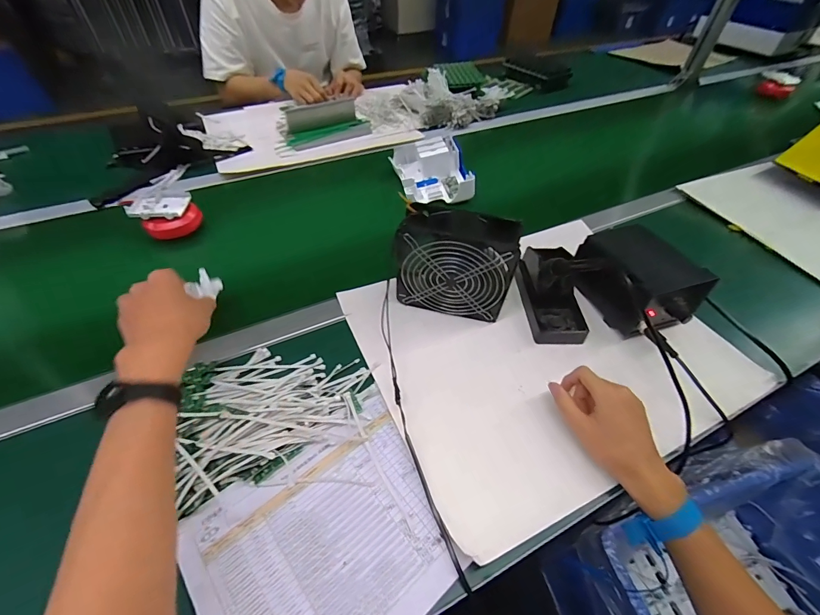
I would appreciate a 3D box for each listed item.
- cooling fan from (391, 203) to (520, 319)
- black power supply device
[{"bbox_3d":[0.060,-0.057,0.511,0.154,0.148,0.064,11,50,6],"label":"cooling fan"},{"bbox_3d":[0.333,-0.040,0.545,0.111,0.086,0.164,-20,54,-20],"label":"black power supply device"}]

